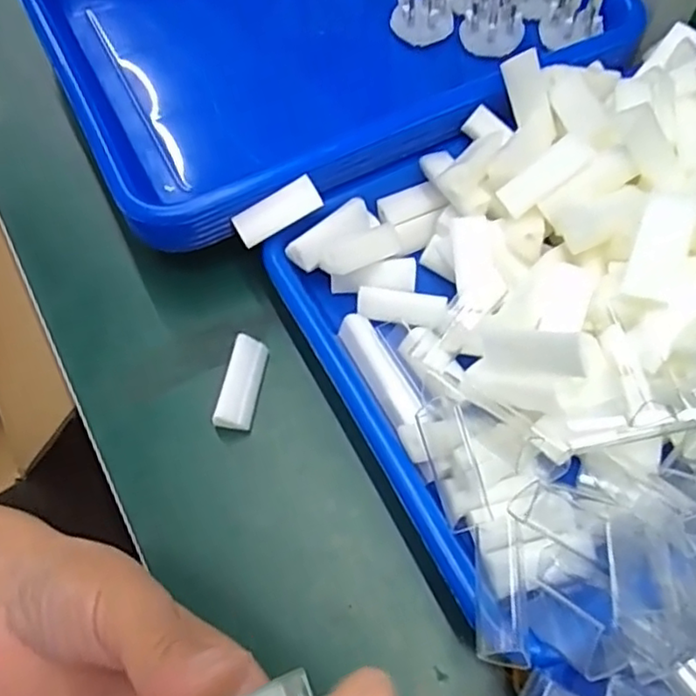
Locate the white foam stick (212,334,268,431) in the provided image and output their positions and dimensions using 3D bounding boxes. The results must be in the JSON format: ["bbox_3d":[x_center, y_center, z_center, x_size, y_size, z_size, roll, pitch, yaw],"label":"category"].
[{"bbox_3d":[-0.053,0.017,0.317,0.016,0.017,0.046,10,64,4],"label":"white foam stick"}]

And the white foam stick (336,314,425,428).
[{"bbox_3d":[0.016,0.010,0.311,0.017,0.012,0.063,-25,66,-13],"label":"white foam stick"}]

